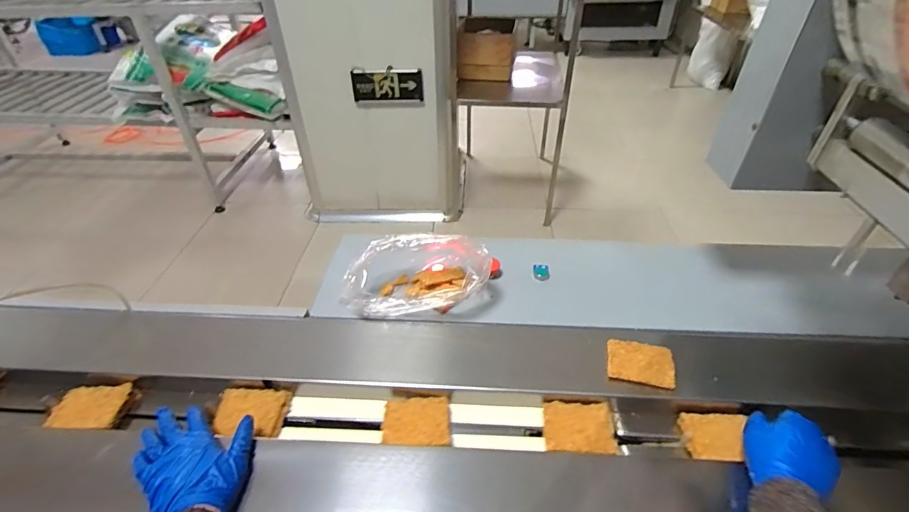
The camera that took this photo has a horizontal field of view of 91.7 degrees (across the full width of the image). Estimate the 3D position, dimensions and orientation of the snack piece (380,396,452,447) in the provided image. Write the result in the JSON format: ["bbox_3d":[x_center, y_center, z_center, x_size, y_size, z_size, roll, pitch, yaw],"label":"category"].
[{"bbox_3d":[-0.051,0.226,0.605,0.089,0.013,0.066,-2,40,-2],"label":"snack piece"}]

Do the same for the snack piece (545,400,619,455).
[{"bbox_3d":[0.169,0.231,0.595,0.092,0.011,0.072,4,40,5],"label":"snack piece"}]

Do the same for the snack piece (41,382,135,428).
[{"bbox_3d":[-0.515,0.214,0.625,0.094,0.019,0.065,-3,48,-7],"label":"snack piece"}]

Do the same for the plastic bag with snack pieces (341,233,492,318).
[{"bbox_3d":[-0.076,0.029,0.780,0.241,0.115,0.154,-9,41,-10],"label":"plastic bag with snack pieces"}]

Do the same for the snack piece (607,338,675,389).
[{"bbox_3d":[0.269,0.153,0.638,0.090,0.007,0.072,10,41,10],"label":"snack piece"}]

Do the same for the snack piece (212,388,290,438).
[{"bbox_3d":[-0.284,0.216,0.618,0.090,0.019,0.066,2,40,2],"label":"snack piece"}]

